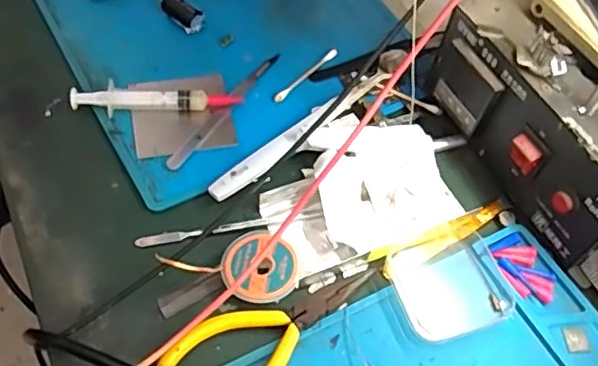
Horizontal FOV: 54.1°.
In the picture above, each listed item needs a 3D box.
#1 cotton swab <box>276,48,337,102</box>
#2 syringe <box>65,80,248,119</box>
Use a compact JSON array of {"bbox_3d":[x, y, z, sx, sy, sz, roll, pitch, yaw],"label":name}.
[{"bbox_3d":[0.006,-0.082,0.441,0.007,0.004,0.073,36,60,18],"label":"cotton swab"},{"bbox_3d":[-0.098,-0.058,0.406,0.114,0.017,0.016,-4,56,-8],"label":"syringe"}]

